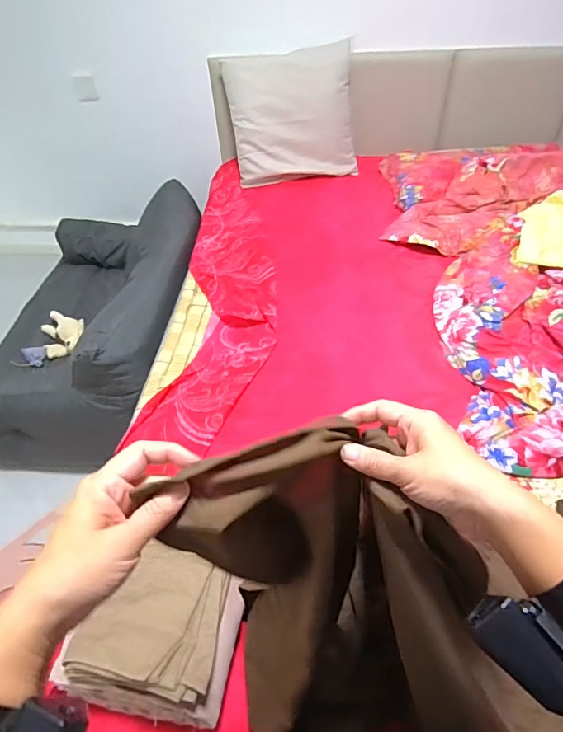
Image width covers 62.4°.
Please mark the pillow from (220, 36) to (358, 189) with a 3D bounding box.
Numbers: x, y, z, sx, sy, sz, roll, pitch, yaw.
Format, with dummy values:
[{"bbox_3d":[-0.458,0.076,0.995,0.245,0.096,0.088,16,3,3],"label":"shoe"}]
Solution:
[{"bbox_3d":[0.045,-0.906,1.711,0.447,0.391,0.176,-10,48,-5],"label":"pillow"}]

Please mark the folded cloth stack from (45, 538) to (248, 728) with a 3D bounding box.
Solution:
[{"bbox_3d":[-0.190,0.401,0.710,0.226,0.120,0.203,8,49,11],"label":"folded cloth stack"}]

